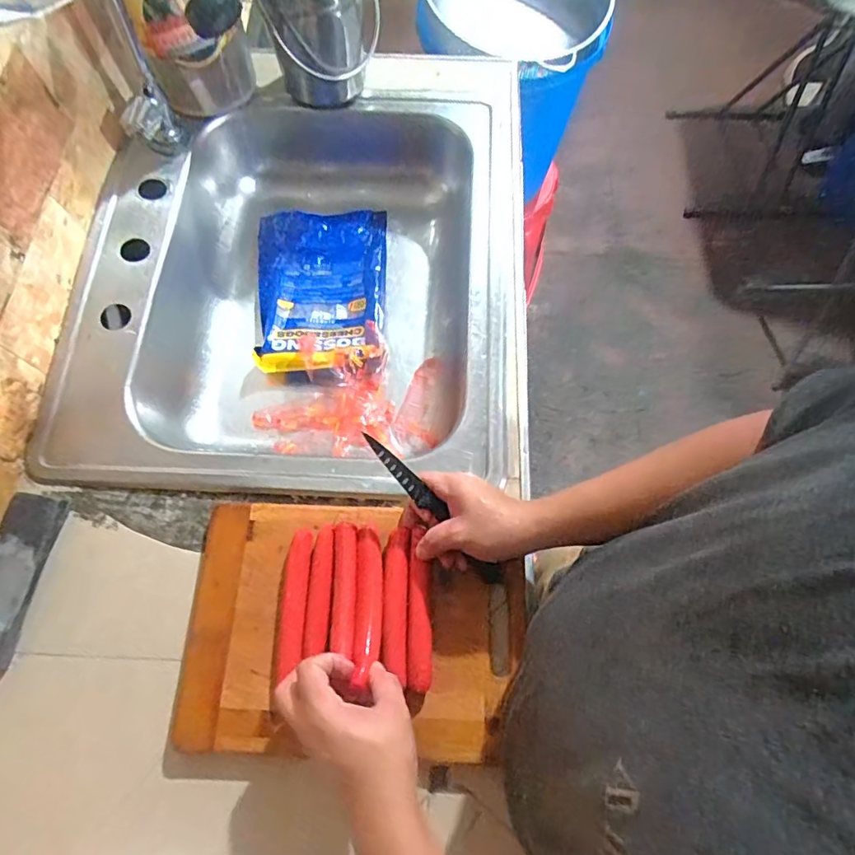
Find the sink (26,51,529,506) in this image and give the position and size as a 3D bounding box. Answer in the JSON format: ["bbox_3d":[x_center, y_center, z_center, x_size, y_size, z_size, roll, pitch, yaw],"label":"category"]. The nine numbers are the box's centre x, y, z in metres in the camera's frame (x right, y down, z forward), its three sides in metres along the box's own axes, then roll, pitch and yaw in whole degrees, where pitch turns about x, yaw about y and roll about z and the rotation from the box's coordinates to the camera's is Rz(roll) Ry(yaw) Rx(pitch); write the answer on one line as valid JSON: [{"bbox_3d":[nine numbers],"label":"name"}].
[{"bbox_3d":[-0.159,-0.216,0.741,0.565,0.156,0.657,2,71,1],"label":"sink"}]

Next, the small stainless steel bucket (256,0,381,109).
[{"bbox_3d":[-0.146,-0.554,0.718,0.158,0.159,0.133,-7,71,-2],"label":"small stainless steel bucket"}]

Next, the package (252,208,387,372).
[{"bbox_3d":[-0.168,-0.218,0.805,0.197,0.035,0.294,0,71,0],"label":"package"}]

